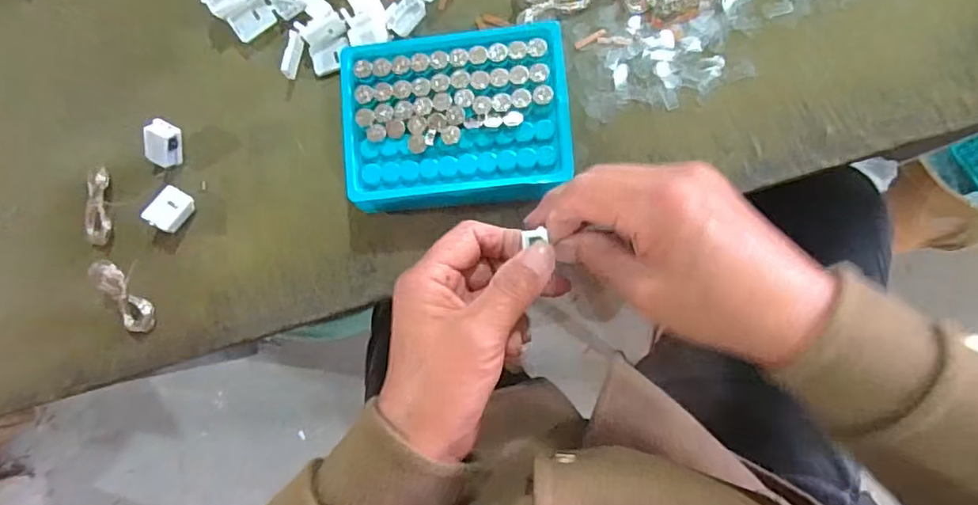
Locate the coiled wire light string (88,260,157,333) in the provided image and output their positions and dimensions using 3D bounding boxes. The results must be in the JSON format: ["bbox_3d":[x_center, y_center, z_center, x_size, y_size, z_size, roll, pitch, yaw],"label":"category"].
[{"bbox_3d":[-0.234,0.028,0.363,0.018,0.011,0.051,-25,111,3],"label":"coiled wire light string"}]

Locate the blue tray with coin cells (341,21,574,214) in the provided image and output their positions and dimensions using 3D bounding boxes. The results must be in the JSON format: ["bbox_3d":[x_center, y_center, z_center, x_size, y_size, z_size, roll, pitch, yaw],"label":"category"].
[{"bbox_3d":[-0.019,-0.078,0.345,0.130,0.035,0.099,-4,86,5],"label":"blue tray with coin cells"}]

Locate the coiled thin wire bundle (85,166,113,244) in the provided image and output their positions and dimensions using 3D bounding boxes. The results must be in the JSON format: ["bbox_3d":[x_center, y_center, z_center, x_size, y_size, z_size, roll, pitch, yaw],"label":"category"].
[{"bbox_3d":[-0.255,-0.030,0.374,0.014,0.015,0.049,8,87,6],"label":"coiled thin wire bundle"}]

